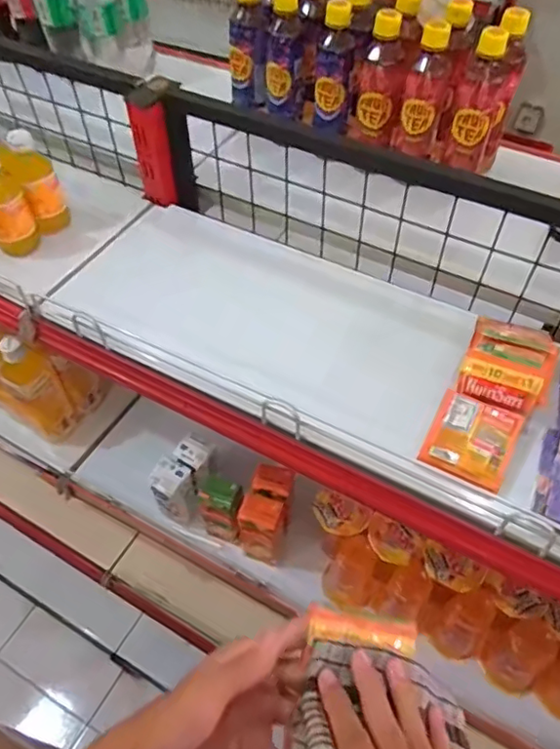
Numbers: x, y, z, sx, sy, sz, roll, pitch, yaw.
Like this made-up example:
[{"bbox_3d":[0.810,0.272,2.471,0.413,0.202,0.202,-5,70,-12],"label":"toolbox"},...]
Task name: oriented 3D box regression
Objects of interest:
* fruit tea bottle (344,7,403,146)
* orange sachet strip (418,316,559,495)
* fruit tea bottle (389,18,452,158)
[{"bbox_3d":[0.124,-0.382,0.745,0.061,0.158,0.068,5,52,4],"label":"fruit tea bottle"},{"bbox_3d":[0.205,0.020,0.552,0.080,0.032,0.184,26,69,19],"label":"orange sachet strip"},{"bbox_3d":[0.181,-0.362,0.725,0.056,0.155,0.053,9,52,7],"label":"fruit tea bottle"}]

